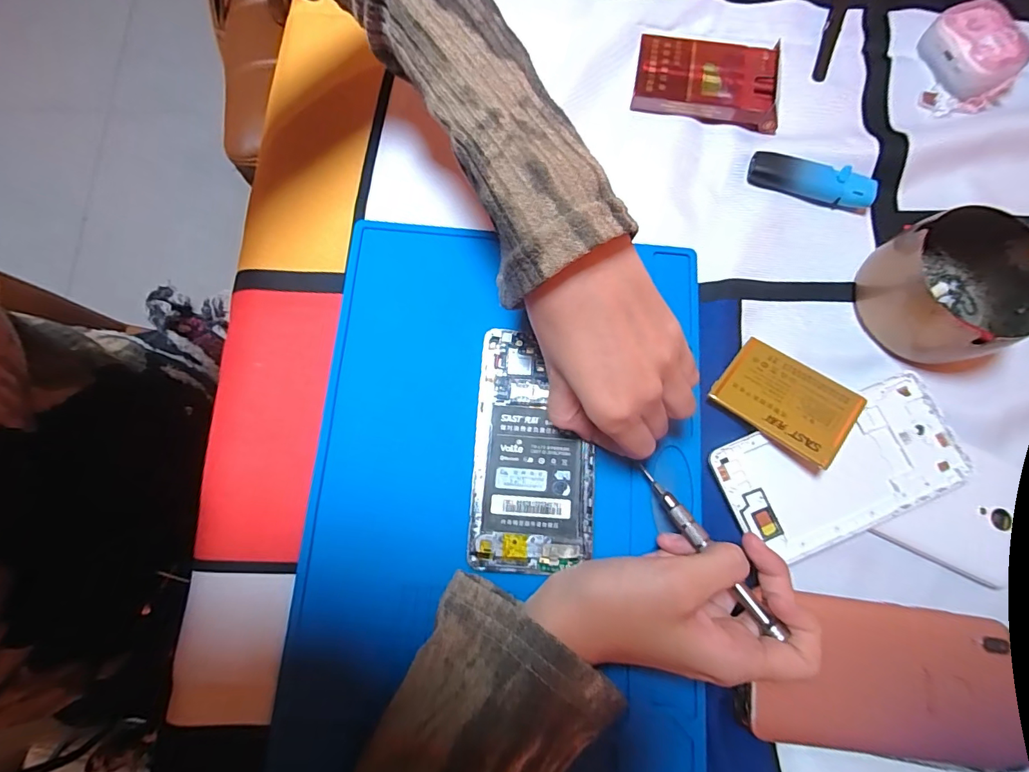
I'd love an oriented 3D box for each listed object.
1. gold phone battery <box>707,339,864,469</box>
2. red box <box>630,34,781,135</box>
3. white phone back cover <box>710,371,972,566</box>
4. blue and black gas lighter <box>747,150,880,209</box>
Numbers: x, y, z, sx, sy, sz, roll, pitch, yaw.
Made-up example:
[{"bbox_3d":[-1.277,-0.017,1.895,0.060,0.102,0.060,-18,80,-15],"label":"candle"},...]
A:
[{"bbox_3d":[0.163,0.008,0.275,0.073,0.004,0.054,36,72,22],"label":"gold phone battery"},{"bbox_3d":[0.139,-0.221,0.331,0.099,0.017,0.058,12,77,2],"label":"red box"},{"bbox_3d":[0.194,0.048,0.273,0.144,0.009,0.072,-20,78,-6],"label":"white phone back cover"},{"bbox_3d":[0.207,-0.143,0.318,0.084,0.012,0.021,16,77,3],"label":"blue and black gas lighter"}]

